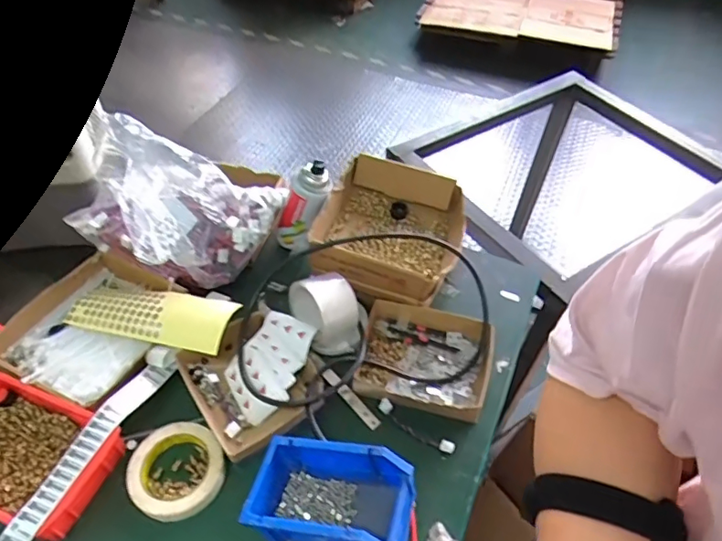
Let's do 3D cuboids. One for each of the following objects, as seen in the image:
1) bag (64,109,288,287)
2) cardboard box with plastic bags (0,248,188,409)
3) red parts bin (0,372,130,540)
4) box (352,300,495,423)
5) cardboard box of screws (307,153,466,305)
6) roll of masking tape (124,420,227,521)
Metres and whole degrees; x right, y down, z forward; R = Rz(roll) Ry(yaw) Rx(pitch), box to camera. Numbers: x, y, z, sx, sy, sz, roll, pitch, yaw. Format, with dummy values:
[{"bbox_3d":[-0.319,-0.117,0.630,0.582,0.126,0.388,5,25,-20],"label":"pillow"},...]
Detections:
[{"bbox_3d":[-0.296,-0.117,0.806,0.289,0.146,0.229,31,54,23],"label":"bag"},{"bbox_3d":[-0.379,0.075,0.753,0.220,0.054,0.231,19,50,14],"label":"cardboard box with plastic bags"},{"bbox_3d":[-0.409,0.213,0.620,0.211,0.059,0.132,18,50,14],"label":"red parts bin"},{"bbox_3d":[0.087,0.123,0.726,0.176,0.045,0.145,13,49,9],"label":"box"},{"bbox_3d":[0.049,-0.071,0.812,0.200,0.074,0.221,14,49,10],"label":"cardboard box of screws"},{"bbox_3d":[-0.223,0.242,0.632,0.121,0.033,0.108,19,50,14],"label":"roll of masking tape"}]

